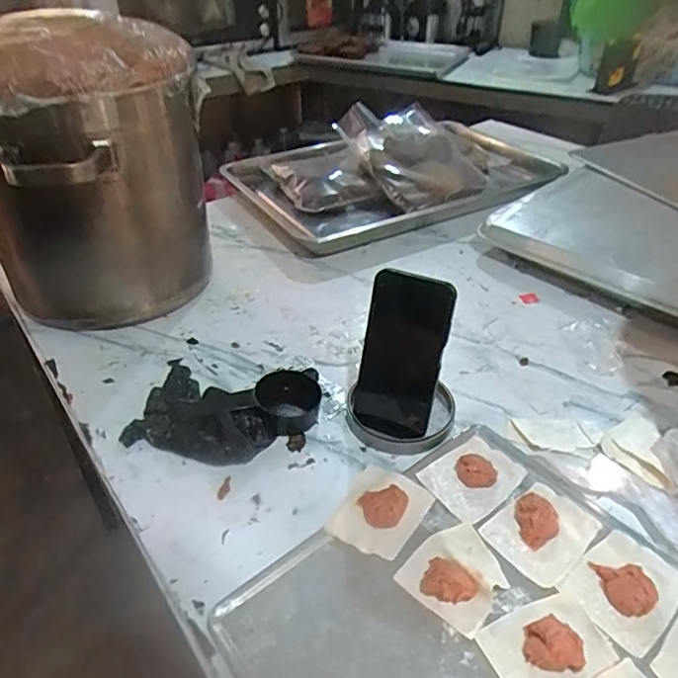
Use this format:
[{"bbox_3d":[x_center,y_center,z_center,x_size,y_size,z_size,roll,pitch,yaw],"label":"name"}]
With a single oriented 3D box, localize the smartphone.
[{"bbox_3d":[0.064,0.017,0.557,0.079,0.167,0.012,11,26,4],"label":"smartphone"}]

